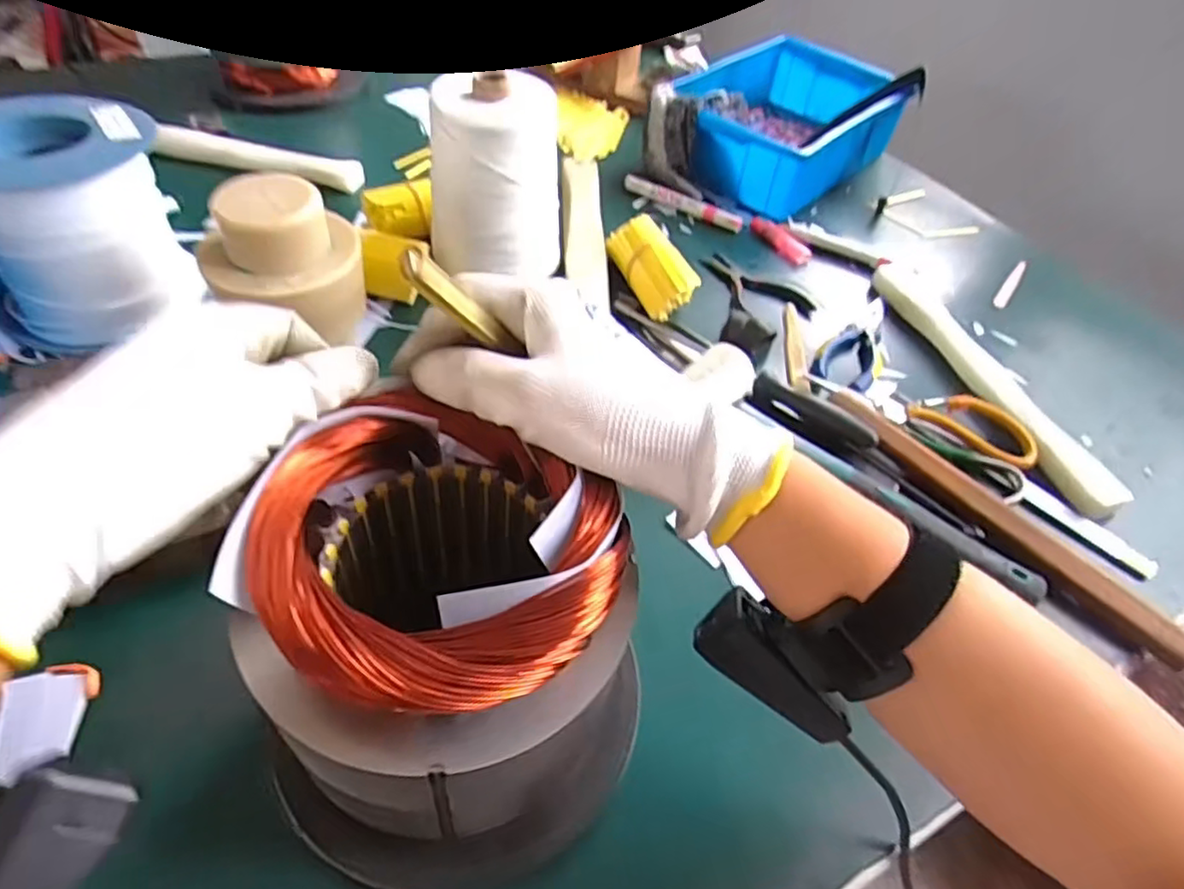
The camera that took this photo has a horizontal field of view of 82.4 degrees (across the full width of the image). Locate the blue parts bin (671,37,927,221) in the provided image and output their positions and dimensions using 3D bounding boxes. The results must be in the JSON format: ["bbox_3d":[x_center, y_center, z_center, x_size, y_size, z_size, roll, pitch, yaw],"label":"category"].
[{"bbox_3d":[0.230,-0.400,0.825,0.210,0.086,0.280,37,56,23],"label":"blue parts bin"}]

